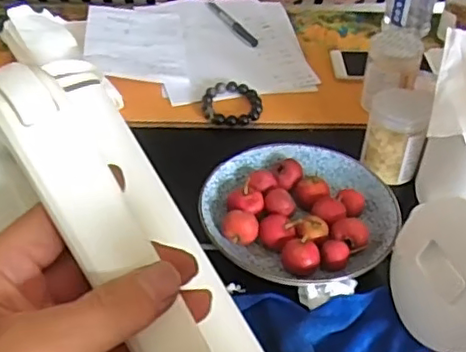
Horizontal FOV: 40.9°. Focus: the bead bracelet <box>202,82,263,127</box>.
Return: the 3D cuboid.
[{"bbox_3d":[-0.001,-0.085,0.733,0.068,0.015,0.067,1,41,-1],"label":"bead bracelet"}]

